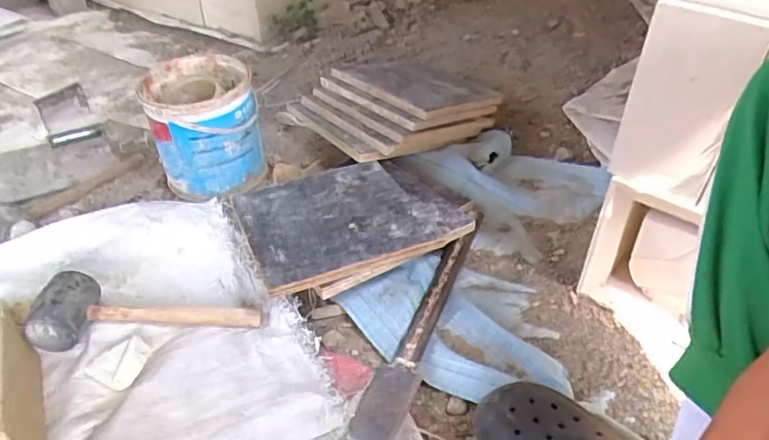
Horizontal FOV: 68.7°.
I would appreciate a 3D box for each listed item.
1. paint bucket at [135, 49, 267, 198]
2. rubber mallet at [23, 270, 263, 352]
[{"bbox_3d":[-0.303,-0.156,0.964,0.164,0.188,0.164,1,42,-1],"label":"paint bucket"},{"bbox_3d":[-0.314,0.108,0.749,0.283,0.058,0.089,-6,42,-7],"label":"rubber mallet"}]

